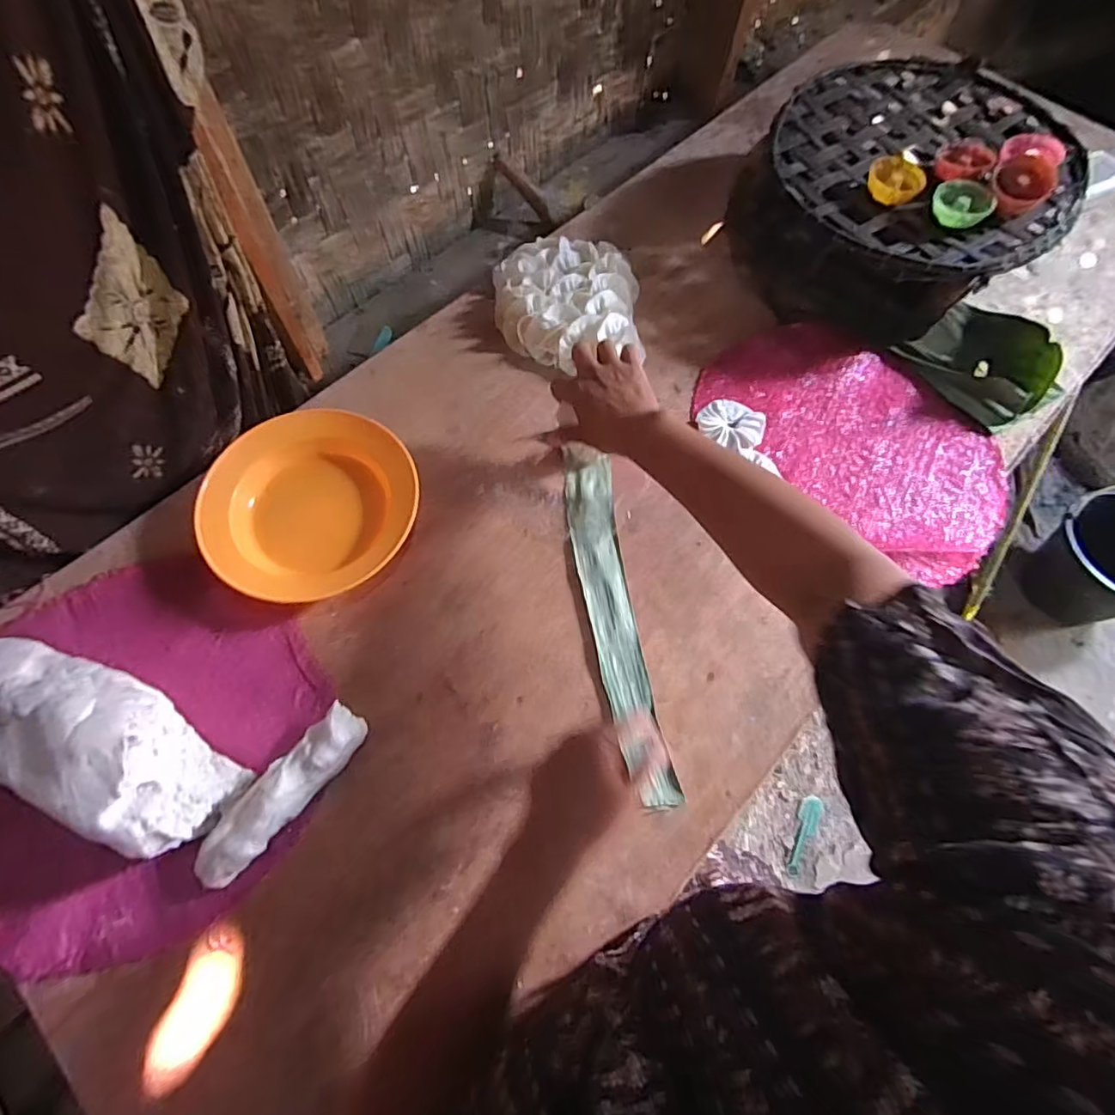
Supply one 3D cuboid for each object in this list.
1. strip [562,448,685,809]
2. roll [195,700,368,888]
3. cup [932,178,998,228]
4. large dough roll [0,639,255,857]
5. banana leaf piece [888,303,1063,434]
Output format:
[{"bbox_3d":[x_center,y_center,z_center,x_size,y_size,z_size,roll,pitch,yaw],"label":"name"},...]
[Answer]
[{"bbox_3d":[0.059,0.054,0.590,0.054,0.007,0.375,-9,68,-4],"label":"strip"},{"bbox_3d":[-0.234,0.202,0.491,0.045,0.052,0.163,36,71,14],"label":"roll"},{"bbox_3d":[0.457,-0.399,0.649,0.064,0.029,0.058,37,71,14],"label":"cup"},{"bbox_3d":[-0.403,0.150,0.483,0.266,0.102,0.109,21,68,8],"label":"large dough roll"},{"bbox_3d":[0.525,-0.248,0.692,0.143,0.059,0.168,-27,70,-11],"label":"banana leaf piece"}]

